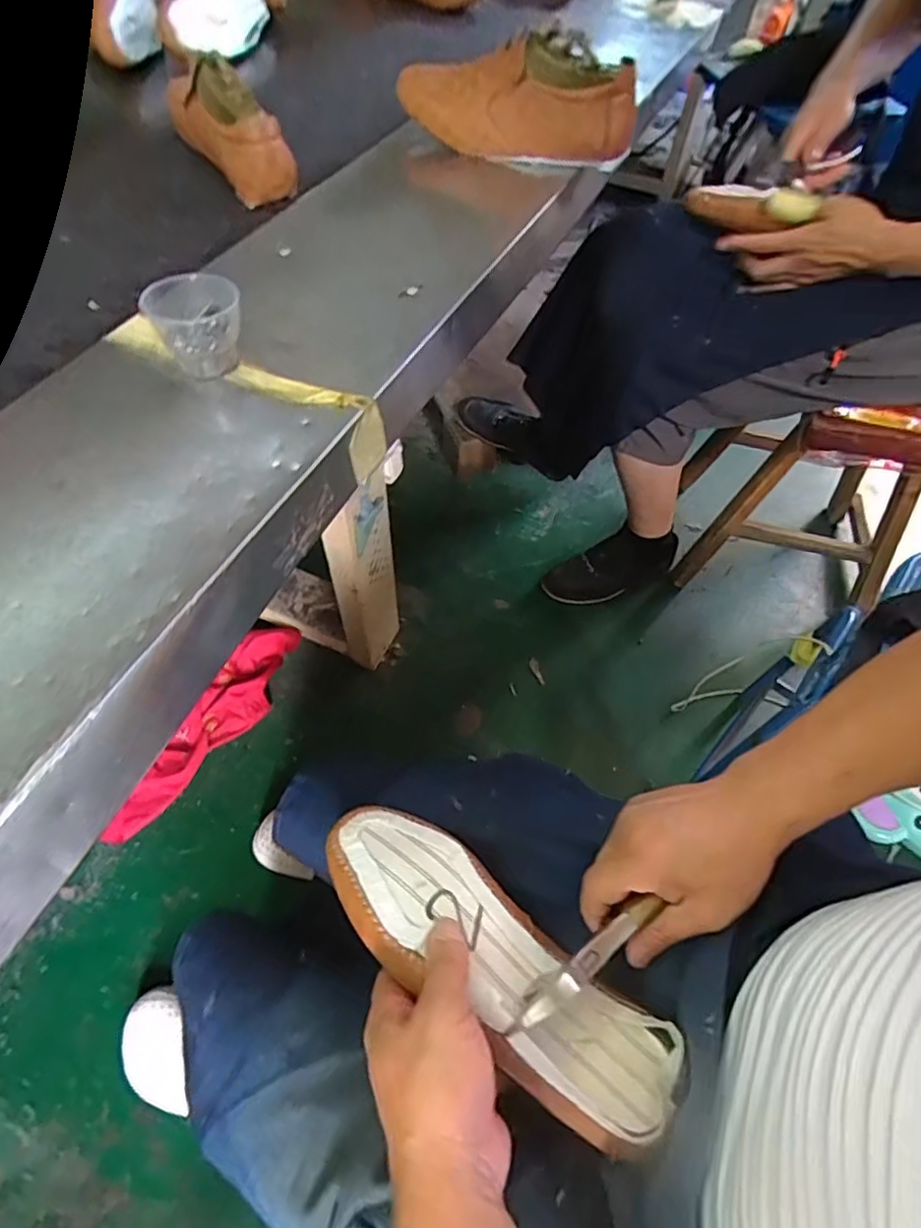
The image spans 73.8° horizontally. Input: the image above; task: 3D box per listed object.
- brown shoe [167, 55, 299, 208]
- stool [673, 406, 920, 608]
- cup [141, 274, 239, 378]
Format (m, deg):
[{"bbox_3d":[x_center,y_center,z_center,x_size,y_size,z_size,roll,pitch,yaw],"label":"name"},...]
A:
[{"bbox_3d":[-0.270,-0.566,0.691,0.072,0.087,0.238,-28,64,-19],"label":"brown shoe"},{"bbox_3d":[0.630,-0.267,1.088,0.321,0.446,0.331,15,58,6],"label":"stool"},{"bbox_3d":[-0.189,-0.207,0.442,0.064,0.050,0.055,-18,60,-15],"label":"cup"}]

